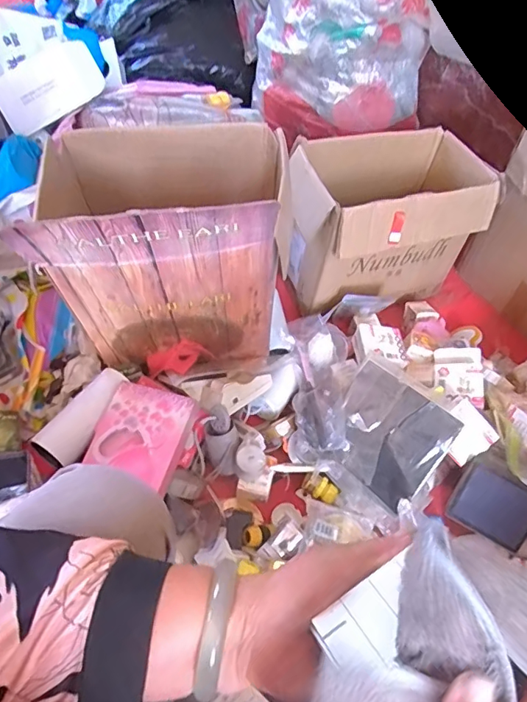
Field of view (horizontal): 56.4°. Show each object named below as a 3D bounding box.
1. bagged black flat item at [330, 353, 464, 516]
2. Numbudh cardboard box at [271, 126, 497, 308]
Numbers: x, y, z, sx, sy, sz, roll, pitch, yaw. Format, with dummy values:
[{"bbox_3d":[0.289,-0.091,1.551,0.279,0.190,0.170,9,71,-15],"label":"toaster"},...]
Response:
[{"bbox_3d":[0.204,0.136,0.820,0.187,0.017,0.181,39,97,23],"label":"bagged black flat item"},{"bbox_3d":[0.269,-0.276,1.060,0.443,0.273,0.241,-18,57,-19],"label":"Numbudh cardboard box"}]

